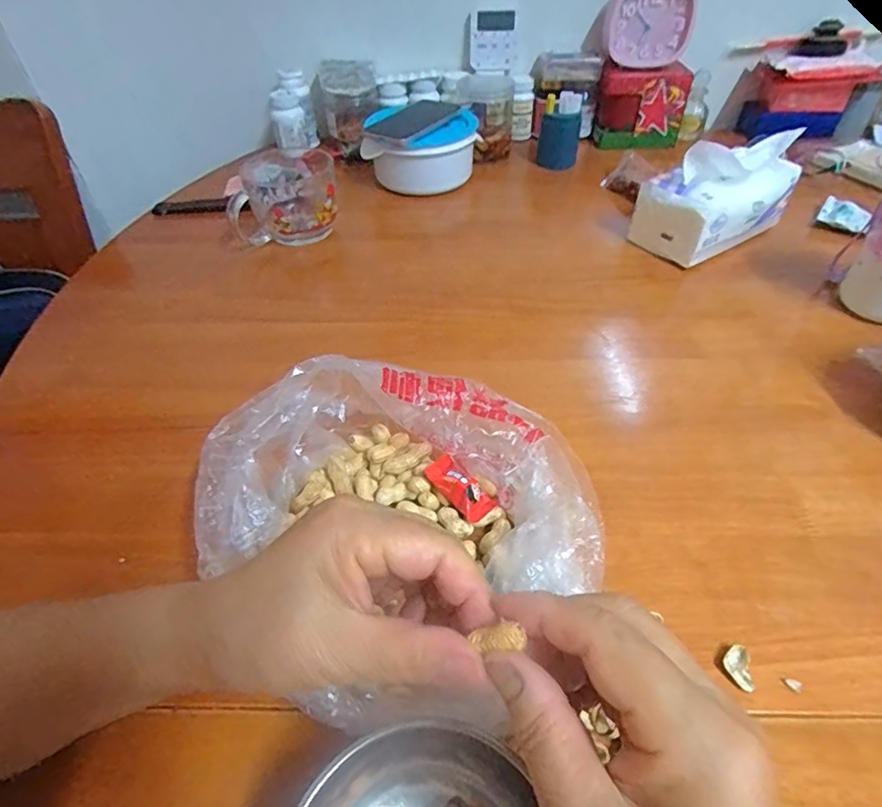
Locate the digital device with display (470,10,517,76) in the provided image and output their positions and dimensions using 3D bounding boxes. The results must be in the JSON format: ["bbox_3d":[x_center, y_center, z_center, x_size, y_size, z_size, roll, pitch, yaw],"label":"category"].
[{"bbox_3d":[0.081,-0.552,0.781,0.075,0.077,0.017,-4,29,-6],"label":"digital device with display"}]

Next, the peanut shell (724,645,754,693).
[{"bbox_3d":[0.166,0.147,0.285,0.014,0.005,0.022,6,47,8],"label":"peanut shell"}]

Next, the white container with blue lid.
[{"bbox_3d":[-0.036,-0.361,0.735,0.157,0.086,0.156,-17,48,-13],"label":"white container with blue lid"}]

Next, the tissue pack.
[{"bbox_3d":[0.308,-0.230,0.567,0.165,0.104,0.088,-23,50,-18],"label":"tissue pack"}]

